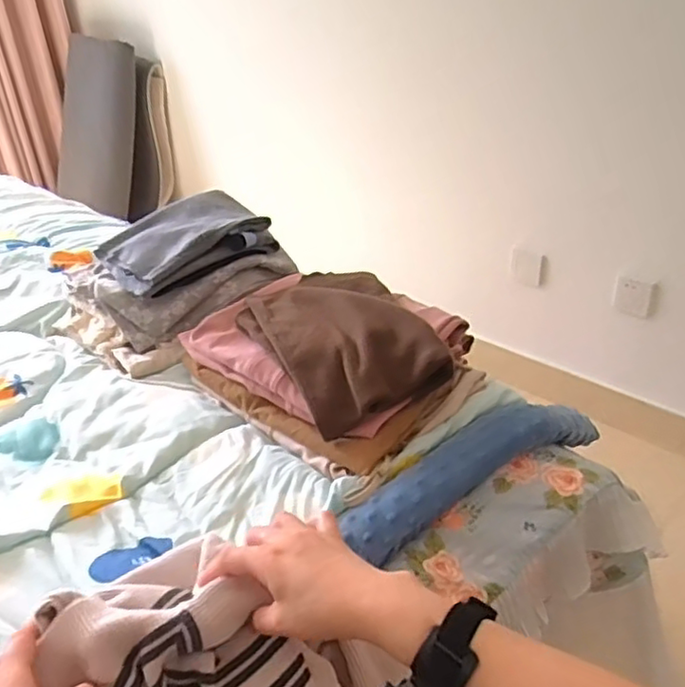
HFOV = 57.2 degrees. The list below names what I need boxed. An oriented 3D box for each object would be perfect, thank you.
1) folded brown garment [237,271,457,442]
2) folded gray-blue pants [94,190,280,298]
[{"bbox_3d":[-0.007,-0.010,0.774,0.189,0.076,0.272,-16,31,-20],"label":"folded brown garment"},{"bbox_3d":[-0.243,-0.164,0.968,0.236,0.073,0.180,-21,33,-28],"label":"folded gray-blue pants"}]

